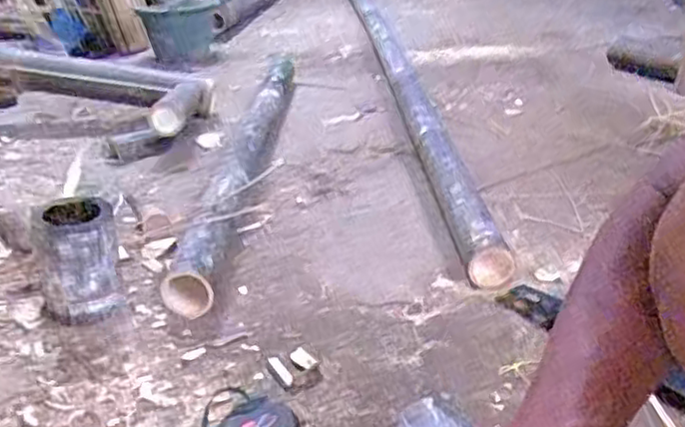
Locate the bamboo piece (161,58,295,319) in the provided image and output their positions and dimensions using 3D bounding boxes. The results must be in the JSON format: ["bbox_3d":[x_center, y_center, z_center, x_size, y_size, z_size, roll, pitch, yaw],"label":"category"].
[{"bbox_3d":[-0.170,-0.118,1.332,0.078,0.093,1.028,2,26,3],"label":"bamboo piece"}]

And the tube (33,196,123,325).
[{"bbox_3d":[-0.332,0.057,0.885,0.095,0.148,0.086,-12,29,-23],"label":"tube"}]

